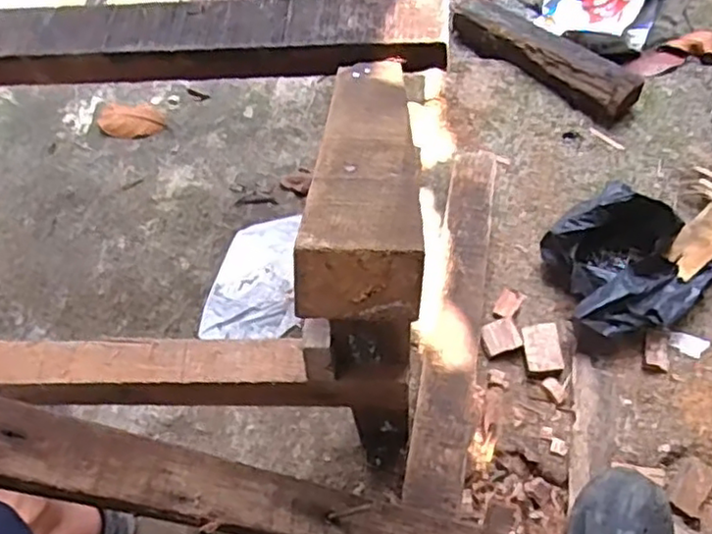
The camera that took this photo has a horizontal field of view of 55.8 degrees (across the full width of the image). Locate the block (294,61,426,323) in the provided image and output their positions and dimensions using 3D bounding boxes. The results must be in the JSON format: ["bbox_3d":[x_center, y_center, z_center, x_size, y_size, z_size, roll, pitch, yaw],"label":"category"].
[{"bbox_3d":[0.007,-0.077,0.429,0.065,0.039,0.332,0,32,4],"label":"block"}]

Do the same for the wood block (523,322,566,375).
[{"bbox_3d":[0.221,0.095,0.794,0.044,0.018,0.061,-4,62,2],"label":"wood block"}]

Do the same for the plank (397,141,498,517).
[{"bbox_3d":[0.120,0.061,0.808,0.073,0.047,0.455,9,63,8],"label":"plank"}]

